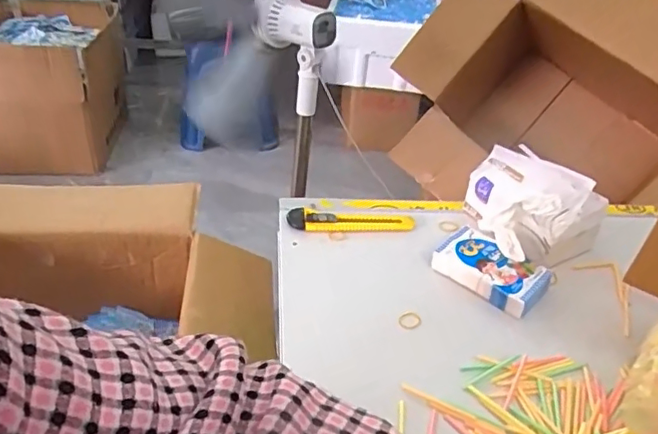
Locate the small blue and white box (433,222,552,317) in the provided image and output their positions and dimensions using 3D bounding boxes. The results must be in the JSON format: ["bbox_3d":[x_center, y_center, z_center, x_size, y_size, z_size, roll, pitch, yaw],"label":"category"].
[{"bbox_3d":[0.171,0.054,0.590,0.110,0.025,0.066,29,41,29],"label":"small blue and white box"}]

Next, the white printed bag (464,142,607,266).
[{"bbox_3d":[0.220,-0.005,0.618,0.148,0.095,0.104,22,38,22],"label":"white printed bag"}]

